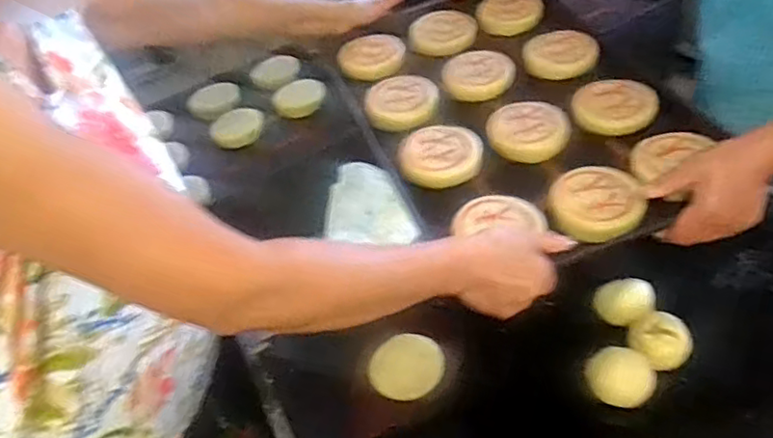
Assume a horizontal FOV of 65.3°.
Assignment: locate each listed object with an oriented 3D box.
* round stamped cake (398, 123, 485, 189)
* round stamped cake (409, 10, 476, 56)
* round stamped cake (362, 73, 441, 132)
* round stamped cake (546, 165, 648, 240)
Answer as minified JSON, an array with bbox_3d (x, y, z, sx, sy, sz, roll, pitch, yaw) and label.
[{"bbox_3d":[0.072,-0.083,0.781,0.100,0.029,0.107,-3,42,2],"label":"round stamped cake"},{"bbox_3d":[0.092,-0.303,0.982,0.107,0.034,0.098,3,42,8],"label":"round stamped cake"},{"bbox_3d":[0.023,-0.171,0.874,0.102,0.044,0.094,-3,42,2],"label":"round stamped cake"},{"bbox_3d":[0.240,-0.021,0.690,0.100,0.027,0.106,7,43,13],"label":"round stamped cake"}]

